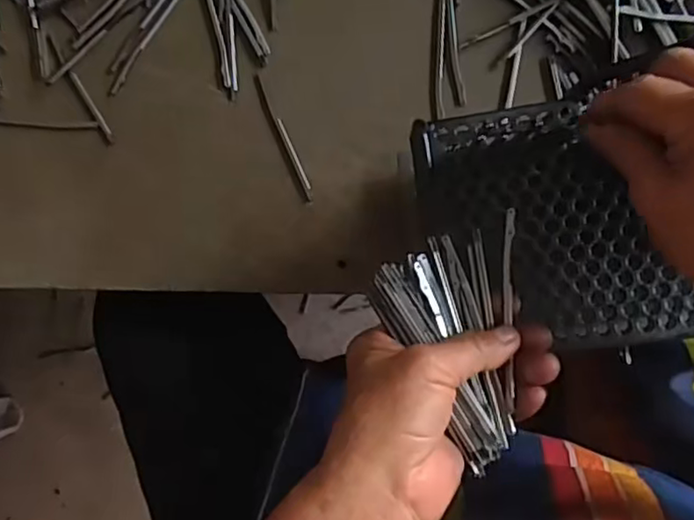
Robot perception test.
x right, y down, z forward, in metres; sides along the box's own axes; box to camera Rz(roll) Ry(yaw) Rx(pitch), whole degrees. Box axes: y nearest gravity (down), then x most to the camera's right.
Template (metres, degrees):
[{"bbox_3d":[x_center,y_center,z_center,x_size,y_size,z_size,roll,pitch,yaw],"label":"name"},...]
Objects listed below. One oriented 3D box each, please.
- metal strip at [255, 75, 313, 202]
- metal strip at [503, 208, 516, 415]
[{"bbox_3d":[-0.047,-0.093,0.478,0.009,0.004,0.104,-24,84,3],"label":"metal strip"},{"bbox_3d":[0.084,0.025,0.331,0.006,0.004,0.105,1,77,7],"label":"metal strip"}]

